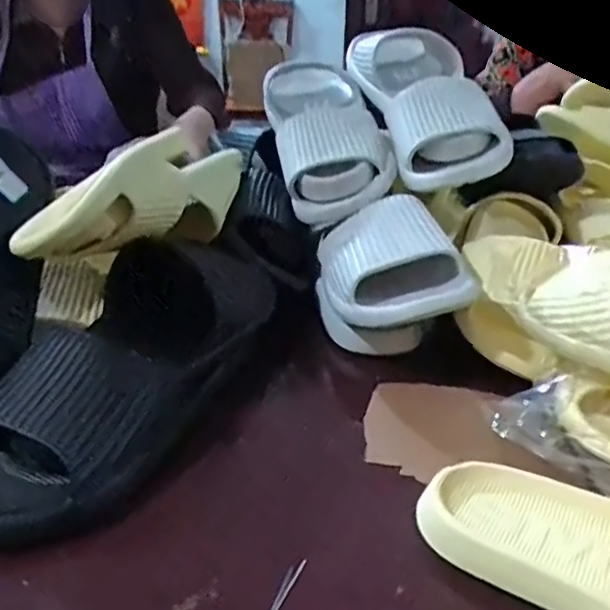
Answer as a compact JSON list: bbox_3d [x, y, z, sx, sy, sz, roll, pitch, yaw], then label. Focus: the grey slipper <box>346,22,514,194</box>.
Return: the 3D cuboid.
[{"bbox_3d":[0.121,-0.211,0.660,0.110,0.071,0.268,-4,49,-9],"label":"grey slipper"}]

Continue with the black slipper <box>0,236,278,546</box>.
[{"bbox_3d":[-0.129,0.051,0.480,0.126,0.085,0.305,31,52,8],"label":"black slipper"}]

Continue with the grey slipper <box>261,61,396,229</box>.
[{"bbox_3d":[0.024,-0.172,0.664,0.114,0.060,0.246,-3,50,-7],"label":"grey slipper"}]

